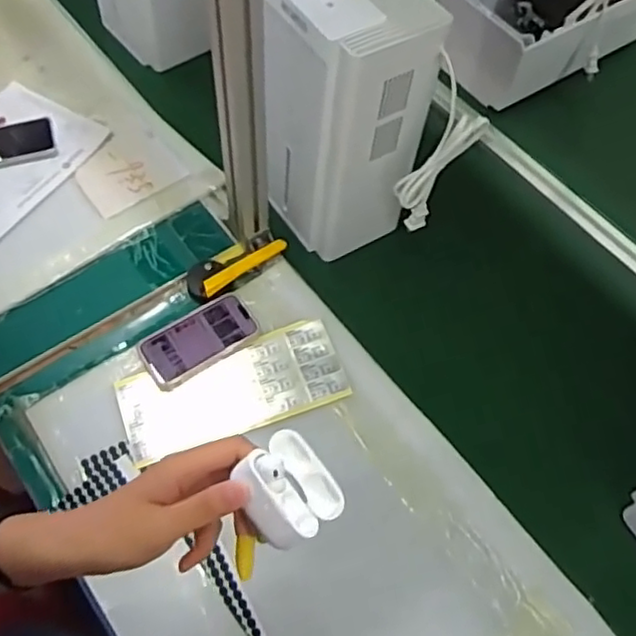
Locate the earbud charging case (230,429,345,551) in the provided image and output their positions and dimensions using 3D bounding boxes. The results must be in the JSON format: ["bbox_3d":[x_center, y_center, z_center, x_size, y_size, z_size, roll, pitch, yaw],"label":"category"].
[{"bbox_3d":[-0.018,0.101,0.392,0.050,0.024,0.056,-31,67,-19],"label":"earbud charging case"}]

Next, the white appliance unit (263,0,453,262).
[{"bbox_3d":[0.027,-0.258,0.846,0.152,0.333,0.209,-22,65,-16],"label":"white appliance unit"}]

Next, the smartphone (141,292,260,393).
[{"bbox_3d":[-0.155,0.026,0.864,0.150,0.013,0.075,-33,68,-20],"label":"smartphone"}]

